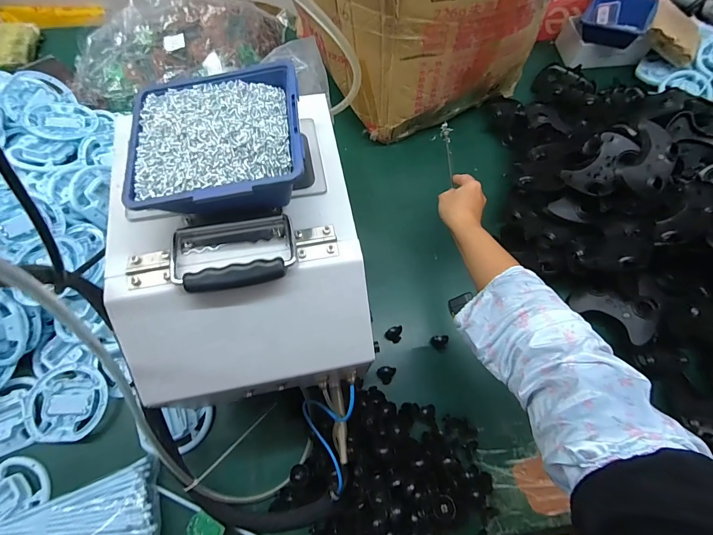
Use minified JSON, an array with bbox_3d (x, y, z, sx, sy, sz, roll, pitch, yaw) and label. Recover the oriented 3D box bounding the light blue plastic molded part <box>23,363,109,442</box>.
[{"bbox_3d":[-0.400,0.187,0.496,0.109,0.013,0.098,1,68,-2],"label":"light blue plastic molded part"}]

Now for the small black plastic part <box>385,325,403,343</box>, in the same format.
[{"bbox_3d":[0.058,0.105,0.564,0.026,0.014,0.025,3,68,-1],"label":"small black plastic part"}]

